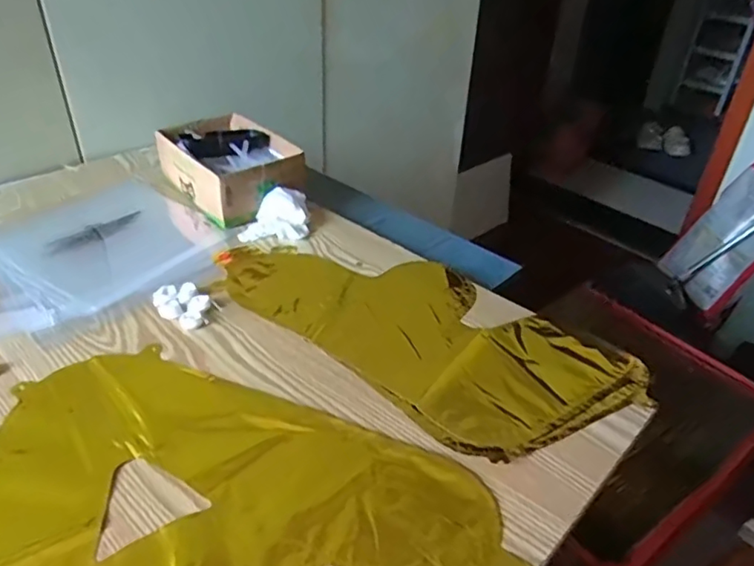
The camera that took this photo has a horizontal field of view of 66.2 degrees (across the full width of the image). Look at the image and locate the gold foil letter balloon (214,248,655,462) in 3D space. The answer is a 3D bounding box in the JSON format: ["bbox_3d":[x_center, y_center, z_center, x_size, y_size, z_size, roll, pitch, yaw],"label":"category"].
[{"bbox_3d":[0.030,0.034,0.572,0.411,0.015,0.190,27,42,31],"label":"gold foil letter balloon"}]

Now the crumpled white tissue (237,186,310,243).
[{"bbox_3d":[-0.124,-0.085,0.709,0.079,0.035,0.069,-1,35,-5],"label":"crumpled white tissue"}]

